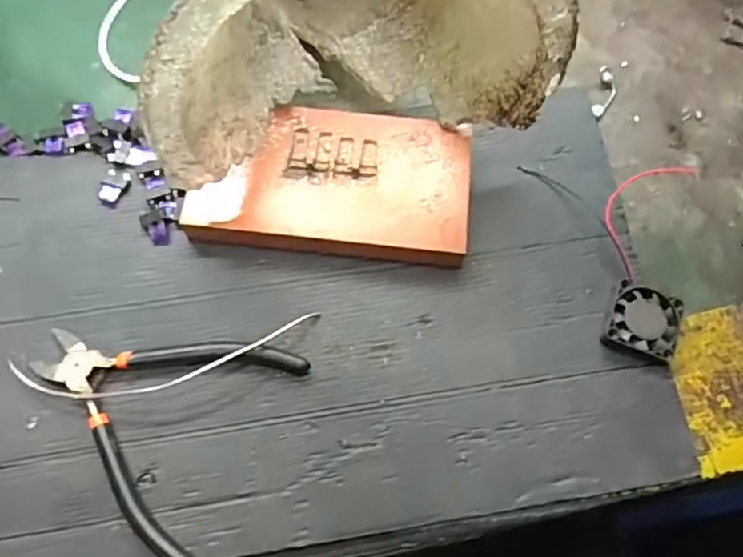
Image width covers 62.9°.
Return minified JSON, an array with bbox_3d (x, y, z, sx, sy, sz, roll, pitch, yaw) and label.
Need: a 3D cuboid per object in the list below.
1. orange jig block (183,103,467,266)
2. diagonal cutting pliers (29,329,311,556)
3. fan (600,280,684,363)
[{"bbox_3d":[-0.023,-0.061,0.381,0.165,0.023,0.093,7,69,2],"label":"orange jig block"},{"bbox_3d":[-0.123,0.074,0.333,0.138,0.016,0.121,23,71,9],"label":"diagonal cutting pliers"},{"bbox_3d":[0.159,0.024,0.357,0.037,0.013,0.046,20,70,8],"label":"fan"}]

